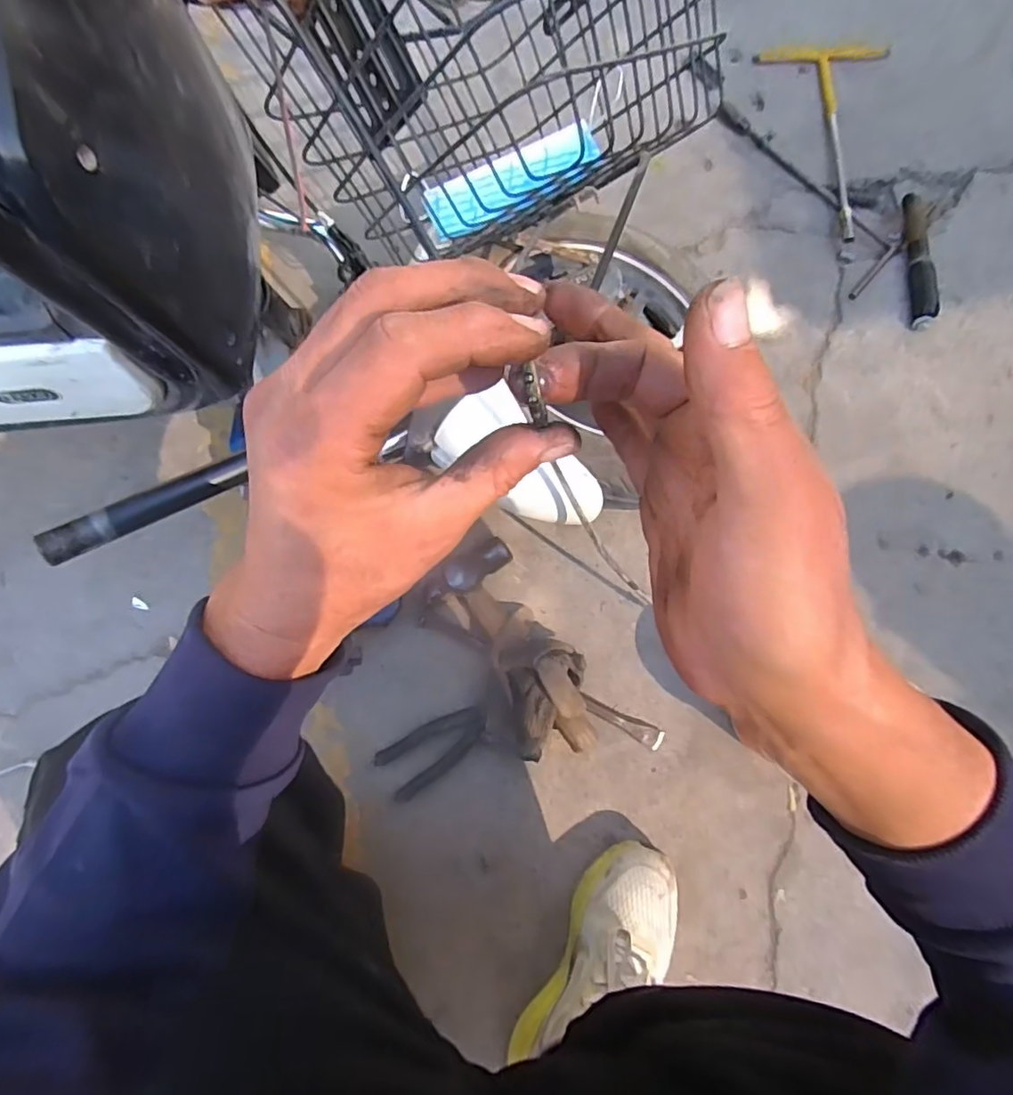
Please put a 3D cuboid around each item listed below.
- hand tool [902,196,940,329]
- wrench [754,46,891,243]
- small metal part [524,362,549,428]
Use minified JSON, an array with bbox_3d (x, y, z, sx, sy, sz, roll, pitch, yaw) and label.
[{"bbox_3d":[0.514,-0.355,0.720,0.027,0.026,0.167,-1,86,-1],"label":"hand tool"},{"bbox_3d":[0.401,-0.517,0.739,0.157,0.023,0.259,4,80,-3],"label":"wrench"},{"bbox_3d":[0.009,-0.049,0.185,0.006,0.005,0.021,-19,126,-2],"label":"small metal part"}]

